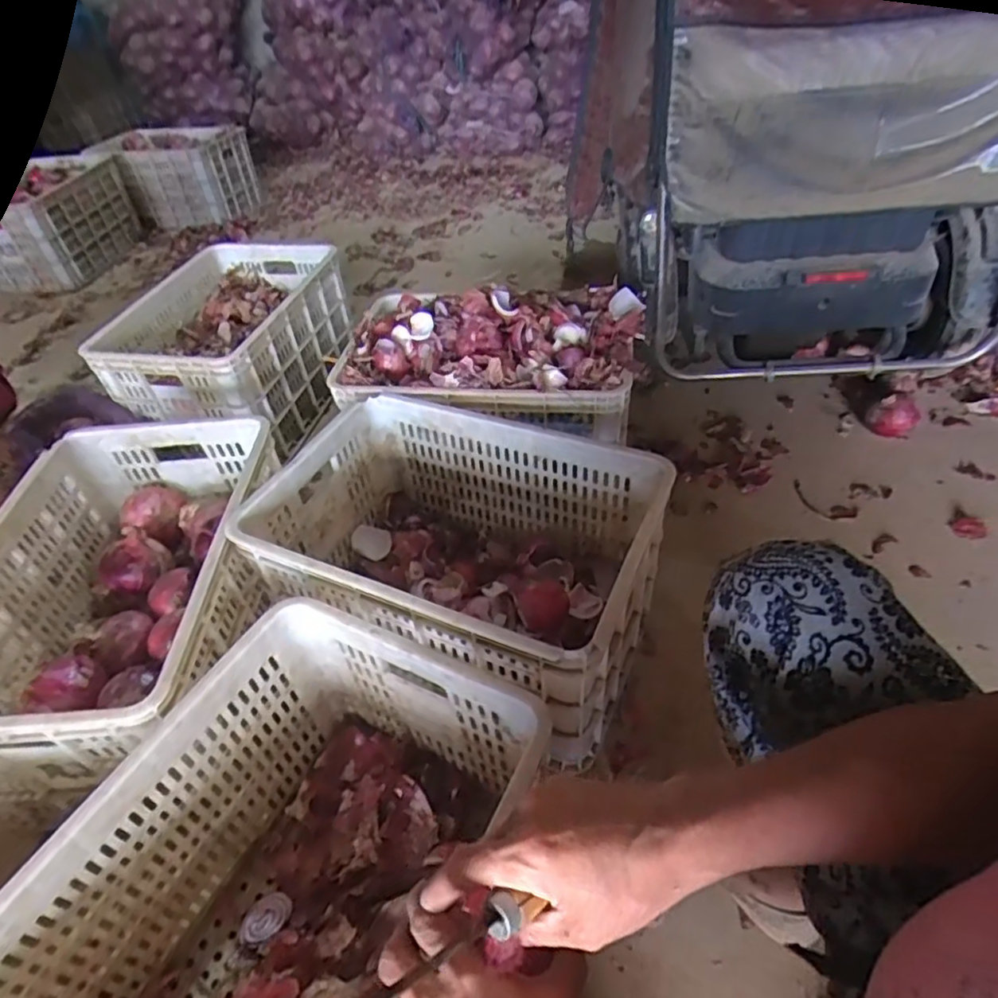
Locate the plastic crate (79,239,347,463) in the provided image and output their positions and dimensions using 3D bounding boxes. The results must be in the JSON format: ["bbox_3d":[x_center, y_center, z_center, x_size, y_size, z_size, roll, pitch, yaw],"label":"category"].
[{"bbox_3d":[-0.599,-0.344,1.448,0.403,0.273,0.504,3,44,9],"label":"plastic crate"}]

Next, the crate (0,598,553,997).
[{"bbox_3d":[-0.210,0.425,0.616,0.354,0.294,0.512,16,48,22],"label":"crate"}]

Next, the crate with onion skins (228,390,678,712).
[{"bbox_3d":[-0.056,0.089,0.926,0.522,0.266,0.349,16,47,21],"label":"crate with onion skins"}]

